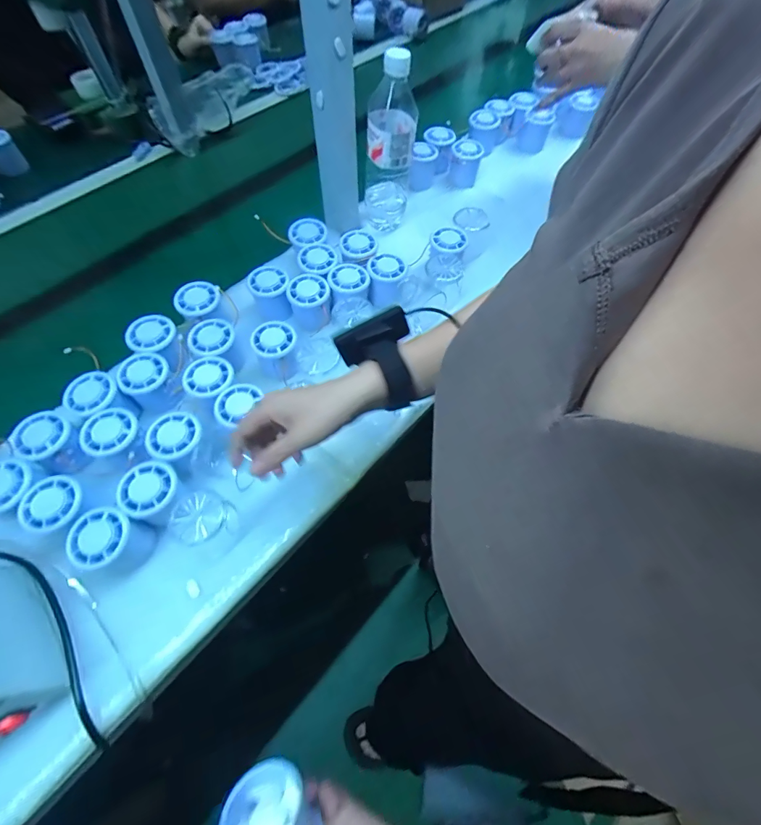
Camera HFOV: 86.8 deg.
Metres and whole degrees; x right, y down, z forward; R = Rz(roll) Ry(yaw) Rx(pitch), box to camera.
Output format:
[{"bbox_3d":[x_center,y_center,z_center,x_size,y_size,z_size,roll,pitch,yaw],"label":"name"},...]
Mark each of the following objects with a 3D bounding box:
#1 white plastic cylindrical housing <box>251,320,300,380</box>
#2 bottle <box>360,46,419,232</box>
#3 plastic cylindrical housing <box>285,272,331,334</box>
[{"bbox_3d":[-0.131,-0.076,0.510,0.056,0.054,0.059,-13,62,-8],"label":"white plastic cylindrical housing"},{"bbox_3d":[0.009,-0.383,0.589,0.078,0.220,0.069,0,60,-1],"label":"bottle"},{"bbox_3d":[-0.096,-0.150,0.553,0.054,0.053,0.056,0,60,-1],"label":"plastic cylindrical housing"}]

